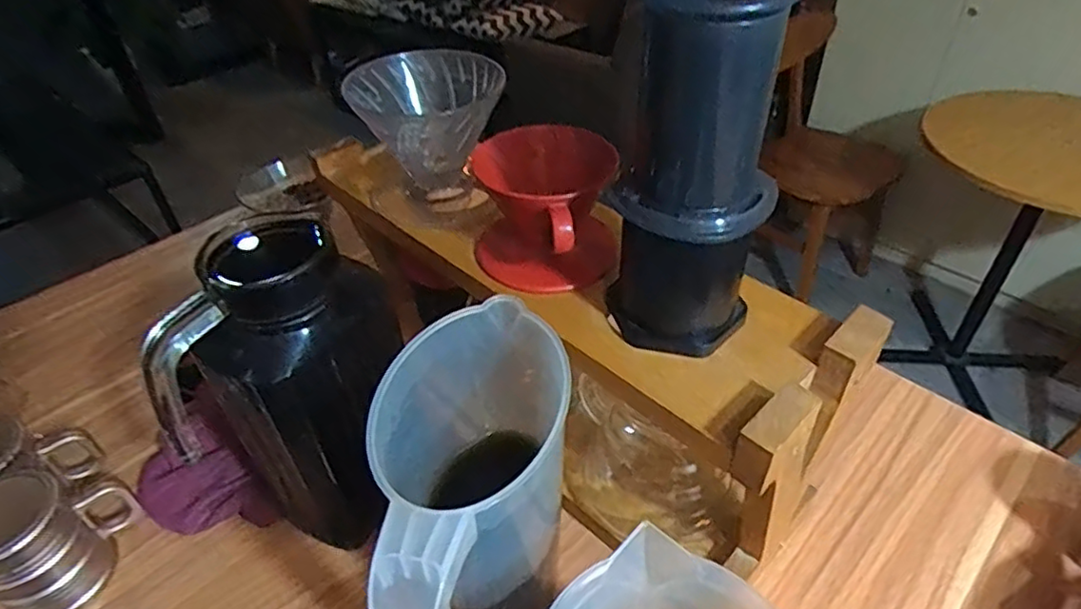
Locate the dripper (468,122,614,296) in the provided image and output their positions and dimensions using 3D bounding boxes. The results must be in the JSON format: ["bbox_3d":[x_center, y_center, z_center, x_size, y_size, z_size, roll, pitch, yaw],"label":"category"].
[{"bbox_3d":[0.001,-0.057,0.420,0.091,0.076,0.108,-3,41,1],"label":"dripper"}]

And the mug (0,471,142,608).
[{"bbox_3d":[-0.362,0.162,0.470,0.087,0.087,0.101,24,48,28],"label":"mug"}]

